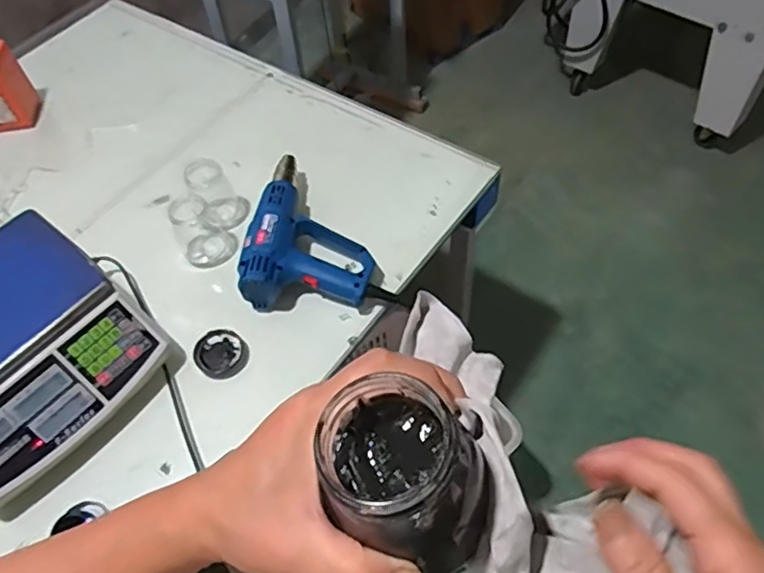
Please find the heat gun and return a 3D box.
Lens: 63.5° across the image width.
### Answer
[{"bbox_3d":[-0.094,-0.085,0.886,0.186,0.078,0.256,1,55,6],"label":"heat gun"}]

